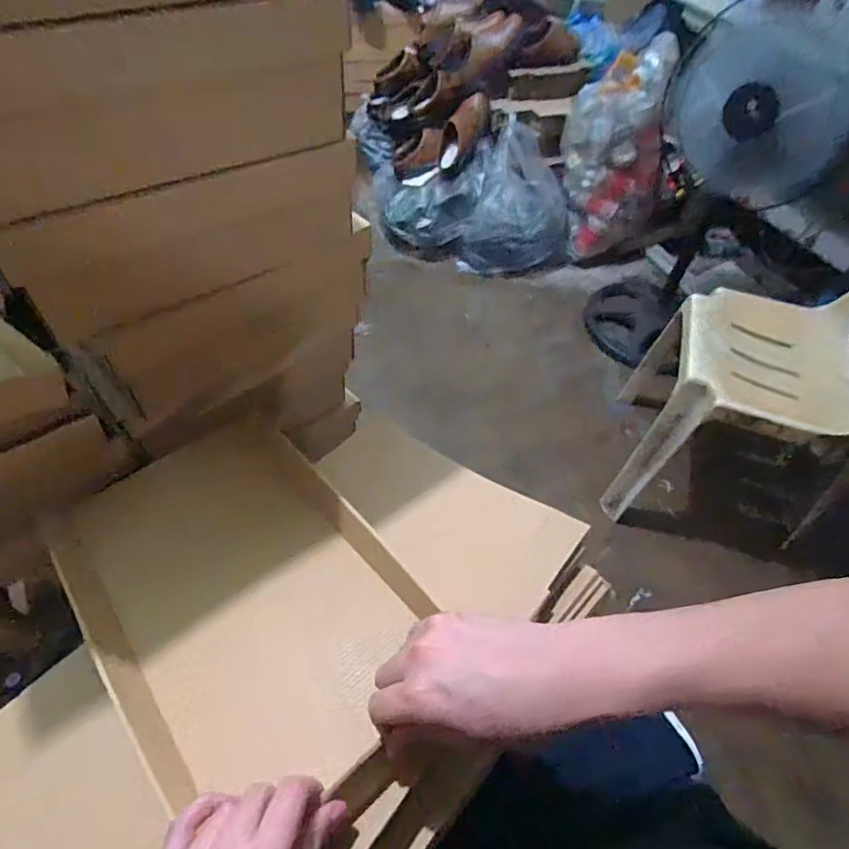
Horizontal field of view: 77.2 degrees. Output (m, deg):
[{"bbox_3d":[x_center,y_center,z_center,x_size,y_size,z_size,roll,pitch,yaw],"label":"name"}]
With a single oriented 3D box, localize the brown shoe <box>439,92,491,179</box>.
[{"bbox_3d":[0.117,-0.921,1.699,0.101,0.257,0.089,36,17,21],"label":"brown shoe"}]

